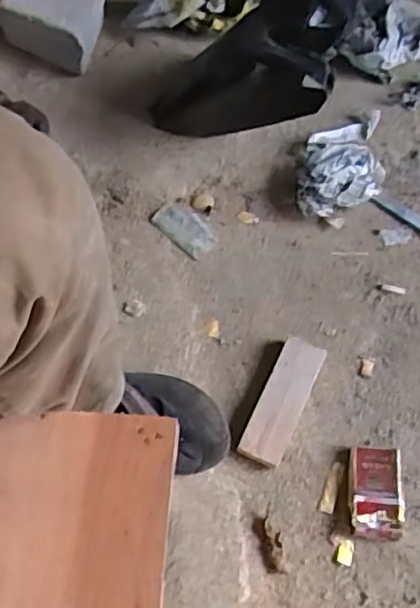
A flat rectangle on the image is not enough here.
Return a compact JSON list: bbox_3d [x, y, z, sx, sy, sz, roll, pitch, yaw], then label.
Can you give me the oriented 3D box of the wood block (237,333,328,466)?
[{"bbox_3d":[0.083,0.113,0.779,0.051,0.023,0.154,24,62,10],"label":"wood block"}]

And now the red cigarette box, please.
[{"bbox_3d":[0.184,0.209,0.741,0.056,0.020,0.098,6,60,0],"label":"red cigarette box"}]

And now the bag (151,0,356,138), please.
[{"bbox_3d":[0.050,-0.308,0.860,0.272,0.100,0.149,-1,57,40],"label":"bag"}]

